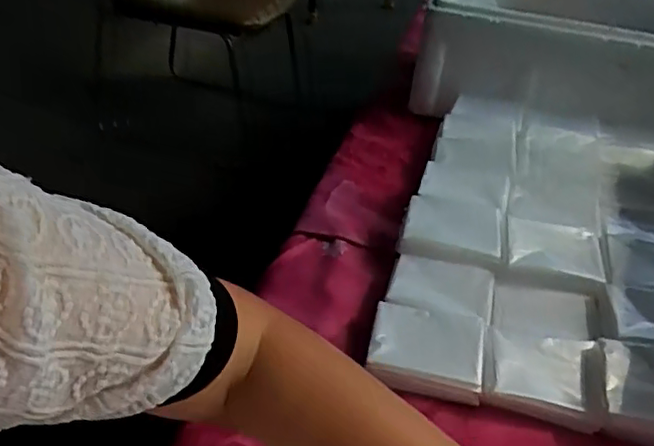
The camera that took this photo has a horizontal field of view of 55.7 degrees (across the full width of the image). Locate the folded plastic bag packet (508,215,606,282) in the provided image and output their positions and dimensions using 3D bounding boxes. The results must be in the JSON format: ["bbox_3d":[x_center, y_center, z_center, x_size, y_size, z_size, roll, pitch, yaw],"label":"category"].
[{"bbox_3d":[0.210,0.022,0.574,0.085,0.016,0.063,10,38,4],"label":"folded plastic bag packet"}]

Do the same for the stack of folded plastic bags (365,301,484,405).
[{"bbox_3d":[0.079,0.101,0.491,0.087,0.023,0.077,7,36,4],"label":"stack of folded plastic bags"}]

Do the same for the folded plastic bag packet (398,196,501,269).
[{"bbox_3d":[0.117,0.008,0.580,0.087,0.031,0.072,13,37,11],"label":"folded plastic bag packet"}]

